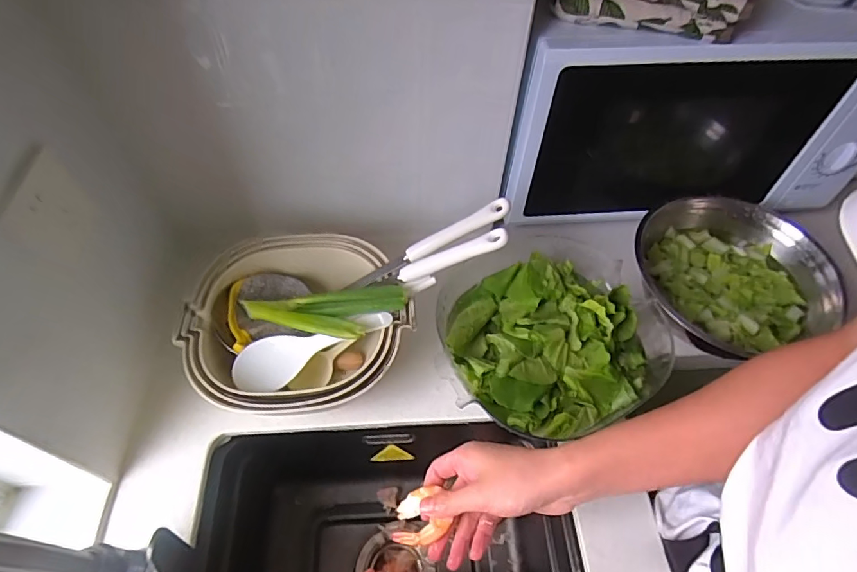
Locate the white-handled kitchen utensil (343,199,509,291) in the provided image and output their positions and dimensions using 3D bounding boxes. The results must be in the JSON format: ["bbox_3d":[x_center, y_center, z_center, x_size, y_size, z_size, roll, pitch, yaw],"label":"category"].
[{"bbox_3d":[-0.003,-0.042,0.549,0.203,0.015,0.019,-27,56,14],"label":"white-handled kitchen utensil"}]

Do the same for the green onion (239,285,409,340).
[{"bbox_3d":[-0.116,0.030,0.523,0.186,0.040,0.067,0,55,-2],"label":"green onion"}]

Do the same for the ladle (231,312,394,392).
[{"bbox_3d":[-0.123,0.061,0.519,0.170,0.039,0.055,-20,58,-15],"label":"ladle"}]

